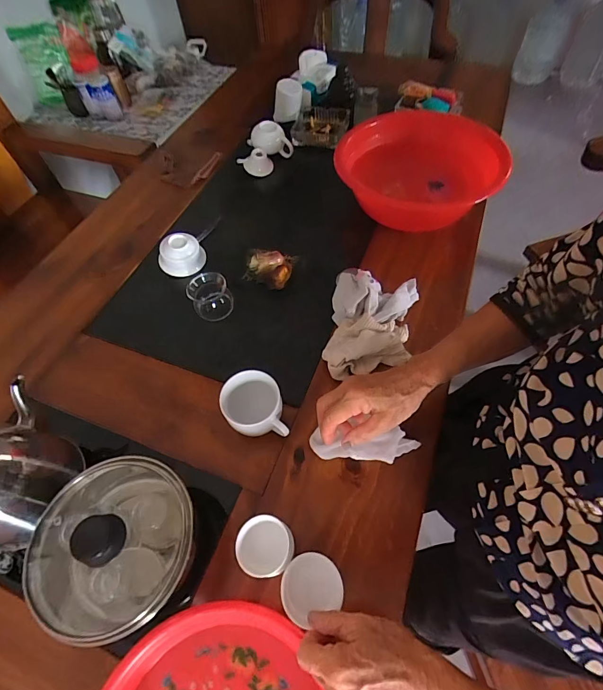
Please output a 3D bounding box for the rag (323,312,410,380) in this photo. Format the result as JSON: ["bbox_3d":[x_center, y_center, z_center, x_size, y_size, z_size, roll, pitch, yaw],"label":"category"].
[{"bbox_3d":[0.099,-0.005,0.549,0.140,0.045,0.087,-15,57,-5],"label":"rag"}]

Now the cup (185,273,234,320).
[{"bbox_3d":[-0.151,-0.082,0.608,0.066,0.052,0.057,-23,58,-10],"label":"cup"}]

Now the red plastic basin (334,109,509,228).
[{"bbox_3d":[0.213,-0.328,0.706,0.266,0.096,0.285,-2,58,3],"label":"red plastic basin"}]

